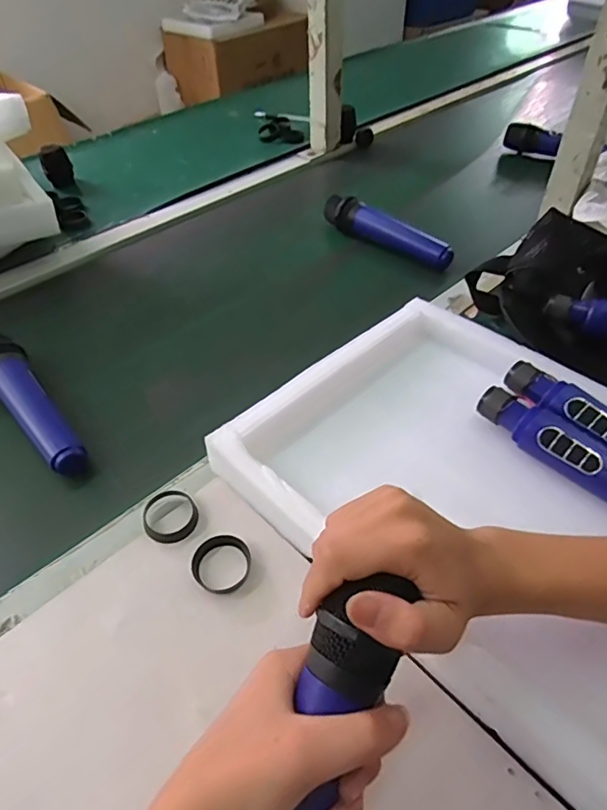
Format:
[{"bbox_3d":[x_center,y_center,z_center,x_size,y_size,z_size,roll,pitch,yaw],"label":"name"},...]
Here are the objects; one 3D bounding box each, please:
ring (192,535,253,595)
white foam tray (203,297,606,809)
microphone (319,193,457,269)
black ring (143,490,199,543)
[{"bbox_3d":[-0.062,0.120,0.397,0.044,0.012,0.043,-2,47,2],"label":"ring"},{"bbox_3d":[0.139,0.063,0.420,0.351,0.056,0.283,35,58,30],"label":"white foam tray"},{"bbox_3d":[0.111,-0.234,0.723,0.035,0.050,0.206,-36,55,-26],"label":"microphone"},{"bbox_3d":[-0.108,0.089,0.425,0.043,0.011,0.045,-2,47,2],"label":"black ring"}]

